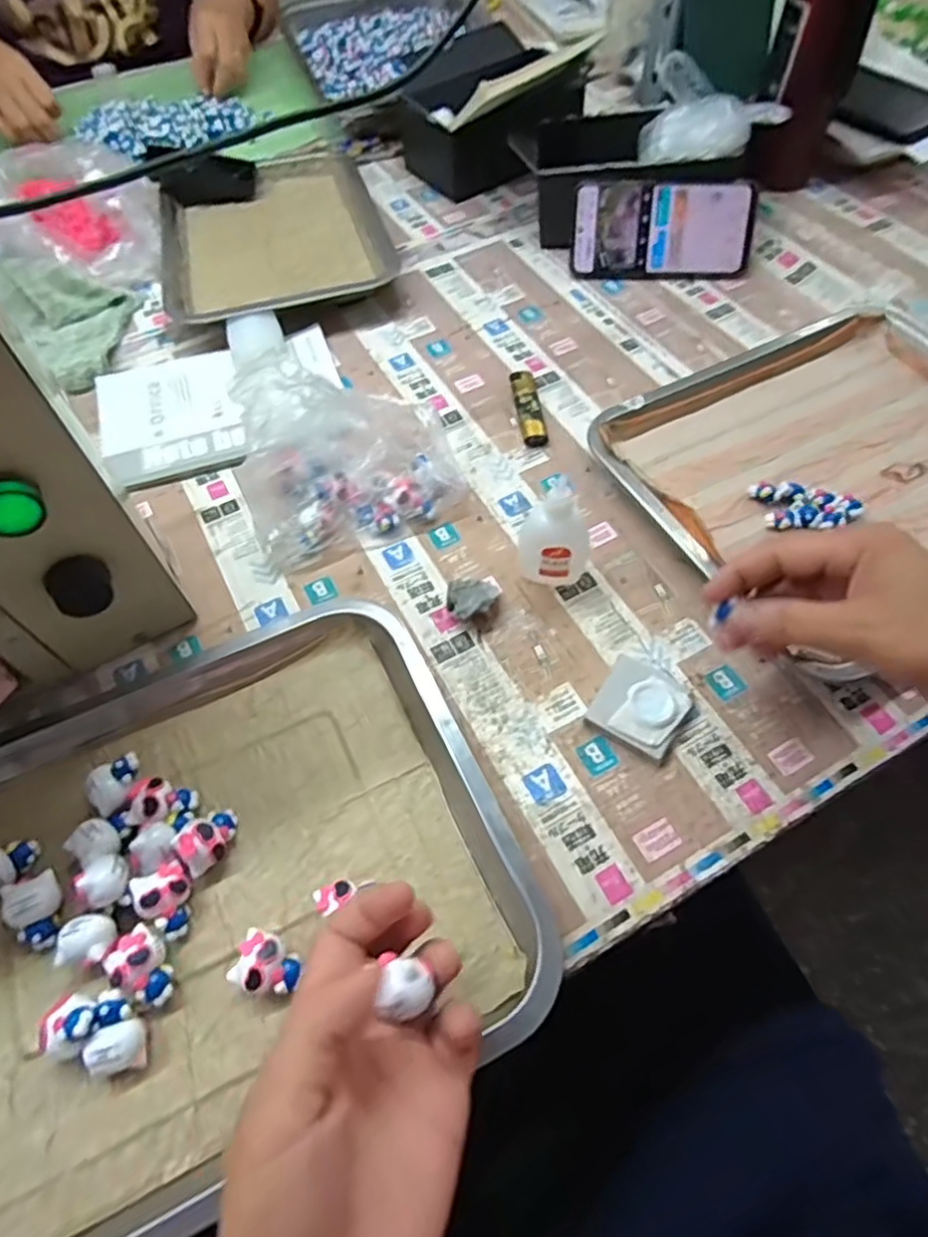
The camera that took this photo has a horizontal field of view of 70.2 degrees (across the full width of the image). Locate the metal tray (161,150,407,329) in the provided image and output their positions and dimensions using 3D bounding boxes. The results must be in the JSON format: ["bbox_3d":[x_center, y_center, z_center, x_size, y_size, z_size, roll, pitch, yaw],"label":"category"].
[{"bbox_3d":[-0.191,-0.389,0.658,0.207,0.033,0.295,-14,60,-7],"label":"metal tray"}]

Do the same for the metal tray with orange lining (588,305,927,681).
[{"bbox_3d":[0.284,-0.119,0.496,0.314,0.027,0.275,-27,62,-13],"label":"metal tray with orange lining"}]

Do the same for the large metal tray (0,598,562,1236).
[{"bbox_3d":[-0.150,0.139,0.340,0.334,0.030,0.264,-24,61,-12],"label":"large metal tray"}]

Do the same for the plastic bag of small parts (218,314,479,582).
[{"bbox_3d":[-0.086,-0.124,0.445,0.145,0.114,0.107,-22,61,-11],"label":"plastic bag of small parts"}]

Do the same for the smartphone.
[{"bbox_3d":[0.184,-0.363,0.617,0.162,0.079,0.010,3,30,6],"label":"smartphone"}]

